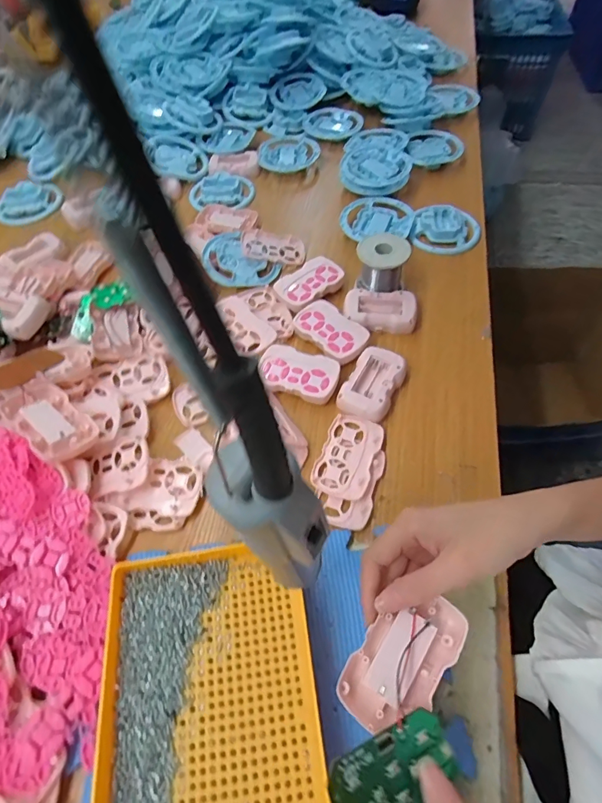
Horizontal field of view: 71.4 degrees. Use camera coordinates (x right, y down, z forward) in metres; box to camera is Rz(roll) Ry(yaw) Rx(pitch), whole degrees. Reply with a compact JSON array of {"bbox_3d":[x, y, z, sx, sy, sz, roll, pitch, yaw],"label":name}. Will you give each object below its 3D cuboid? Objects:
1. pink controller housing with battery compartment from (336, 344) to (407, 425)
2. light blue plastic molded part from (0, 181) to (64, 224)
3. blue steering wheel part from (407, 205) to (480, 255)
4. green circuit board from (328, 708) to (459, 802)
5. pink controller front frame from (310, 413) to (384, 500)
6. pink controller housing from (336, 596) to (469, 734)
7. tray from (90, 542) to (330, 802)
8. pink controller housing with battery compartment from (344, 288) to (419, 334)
[{"bbox_3d":[0.077,-0.018,0.453,0.053,0.023,0.084,22,62,16],"label":"pink controller housing with battery compartment"},{"bbox_3d":[-0.439,-0.318,0.669,0.098,0.029,0.067,-17,59,-8],"label":"light blue plastic molded part"},{"bbox_3d":[0.203,-0.242,0.584,0.095,0.023,0.075,9,59,8],"label":"blue steering wheel part"},{"bbox_3d":[0.049,0.196,0.222,0.073,0.004,0.037,-17,60,-29],"label":"green circuit board"},{"bbox_3d":[0.047,0.054,0.415,0.053,0.008,0.086,18,60,13],"label":"pink controller front frame"},{"bbox_3d":[0.066,0.162,0.265,0.050,0.022,0.088,34,63,17],"label":"pink controller housing"},{"bbox_3d":[-0.060,0.232,0.289,0.152,0.030,0.249,-8,58,-2],"label":"tray"},{"bbox_3d":[0.096,-0.112,0.503,0.085,0.017,0.054,3,58,4],"label":"pink controller housing with battery compartment"}]

